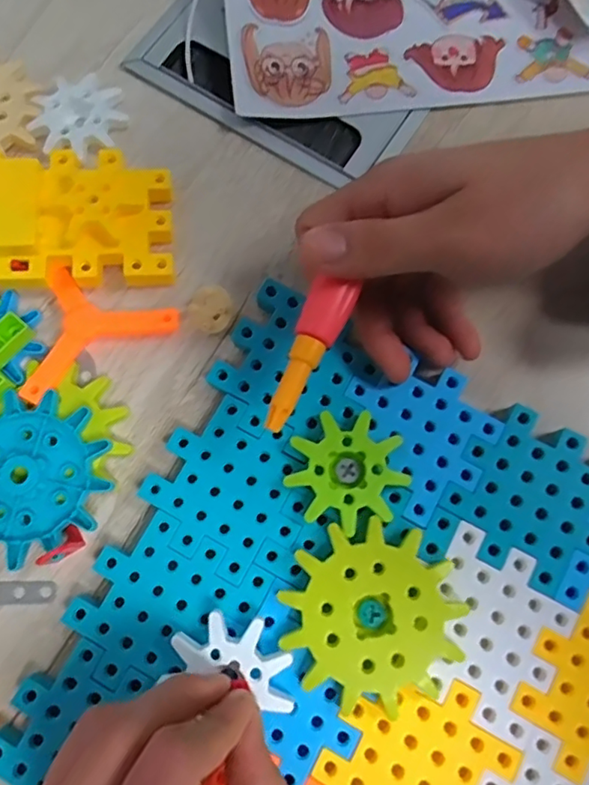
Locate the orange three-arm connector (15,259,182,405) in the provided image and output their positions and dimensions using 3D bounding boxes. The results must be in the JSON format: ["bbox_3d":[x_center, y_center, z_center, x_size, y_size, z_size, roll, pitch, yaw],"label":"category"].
[{"bbox_3d":[-0.104,-0.037,0.274,0.077,0.014,0.059,-35,78,-7],"label":"orange three-arm connector"}]

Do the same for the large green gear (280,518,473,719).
[{"bbox_3d":[0.032,0.092,0.234,0.068,0.011,0.069,-38,78,-8],"label":"large green gear"}]

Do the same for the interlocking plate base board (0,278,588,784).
[{"bbox_3d":[0.037,0.105,0.232,0.242,0.012,0.238,28,78,8],"label":"interlocking plate base board"}]

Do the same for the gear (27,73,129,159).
[{"bbox_3d":[-0.116,-0.148,0.303,0.048,0.006,0.046,0,76,1],"label":"gear"}]

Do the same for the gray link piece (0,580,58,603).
[{"bbox_3d":[-0.123,0.089,0.252,0.034,0.004,0.009,-1,76,1],"label":"gray link piece"}]

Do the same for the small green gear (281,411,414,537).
[{"bbox_3d":[0.023,0.034,0.249,0.049,0.011,0.048,9,76,3],"label":"small green gear"}]

